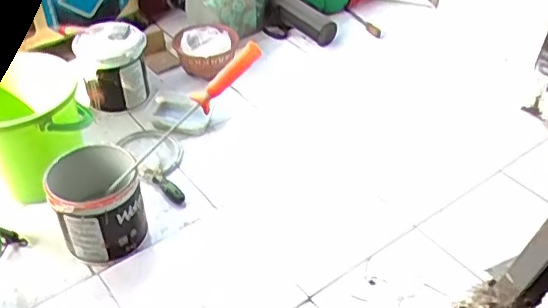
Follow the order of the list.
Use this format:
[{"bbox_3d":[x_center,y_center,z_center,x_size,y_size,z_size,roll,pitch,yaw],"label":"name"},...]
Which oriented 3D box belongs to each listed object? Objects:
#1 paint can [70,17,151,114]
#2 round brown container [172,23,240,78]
[{"bbox_3d":[-0.476,-0.256,1.703,0.208,0.203,0.208,-9,42,-7],"label":"paint can"},{"bbox_3d":[-0.213,-0.331,1.834,0.202,0.086,0.219,-9,42,-7],"label":"round brown container"}]

